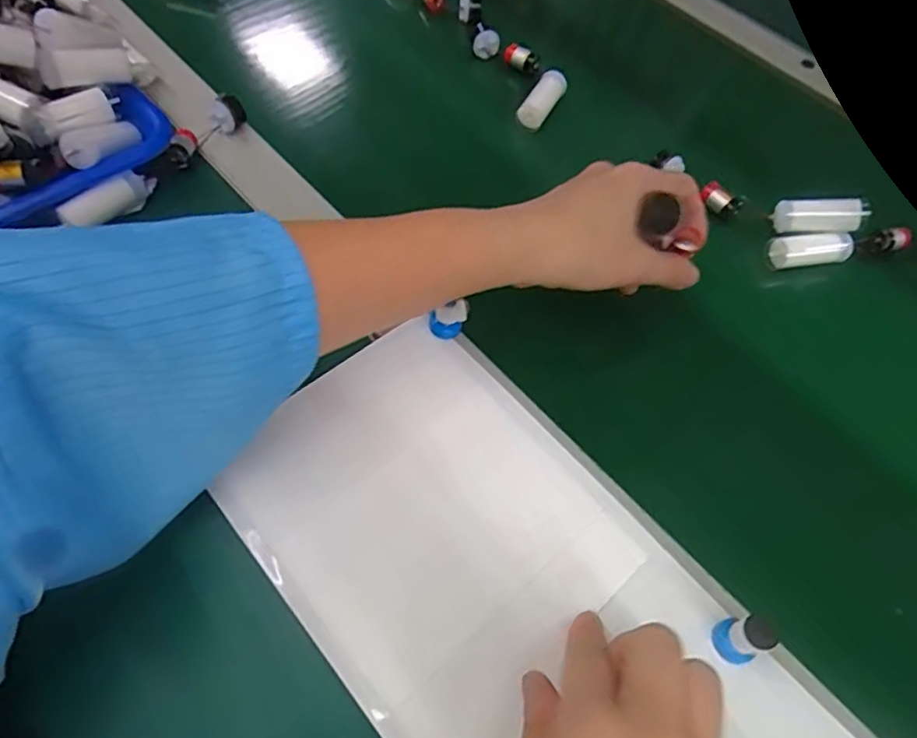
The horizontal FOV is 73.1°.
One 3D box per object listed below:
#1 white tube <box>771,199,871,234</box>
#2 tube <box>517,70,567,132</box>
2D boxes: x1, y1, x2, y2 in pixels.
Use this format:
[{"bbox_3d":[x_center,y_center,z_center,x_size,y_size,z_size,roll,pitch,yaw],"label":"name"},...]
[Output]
[{"bbox_3d":[0.241,-0.102,0.412,0.055,0.017,0.019,3,56,22],"label":"white tube"},{"bbox_3d":[0.064,-0.206,0.474,0.018,0.017,0.053,34,81,15],"label":"tube"}]

